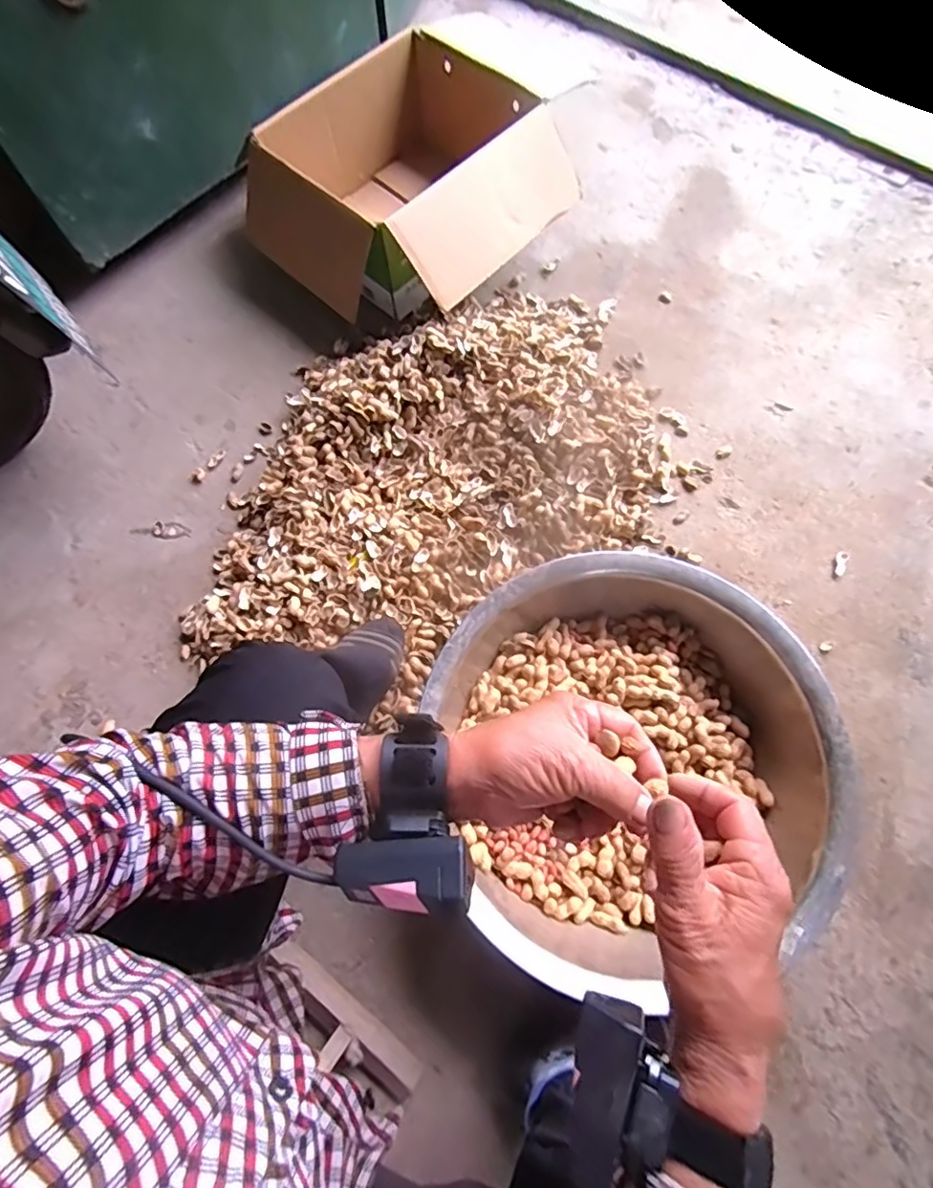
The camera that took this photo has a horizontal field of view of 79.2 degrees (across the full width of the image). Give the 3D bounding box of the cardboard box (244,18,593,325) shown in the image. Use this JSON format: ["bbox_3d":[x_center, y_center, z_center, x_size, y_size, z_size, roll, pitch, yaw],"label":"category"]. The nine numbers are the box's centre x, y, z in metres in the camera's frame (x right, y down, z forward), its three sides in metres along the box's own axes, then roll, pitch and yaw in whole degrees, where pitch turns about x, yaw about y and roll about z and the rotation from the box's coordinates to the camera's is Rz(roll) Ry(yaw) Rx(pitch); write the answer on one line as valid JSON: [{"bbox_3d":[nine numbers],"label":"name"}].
[{"bbox_3d":[-0.079,-0.650,0.919,0.397,0.170,0.487,41,79,13],"label":"cardboard box"}]

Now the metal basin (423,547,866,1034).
[{"bbox_3d":[0.185,0.166,0.637,0.420,0.129,0.424,-9,71,-3],"label":"metal basin"}]

